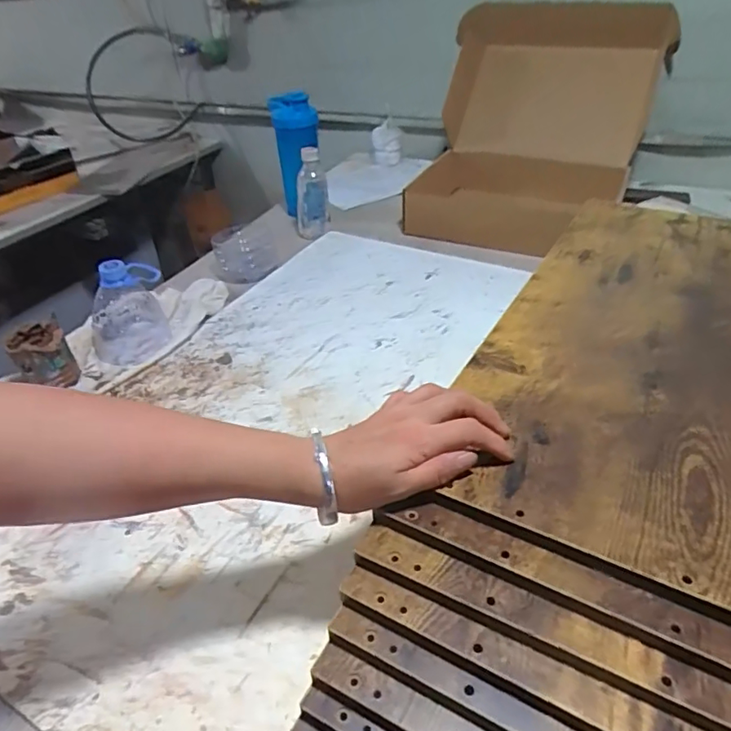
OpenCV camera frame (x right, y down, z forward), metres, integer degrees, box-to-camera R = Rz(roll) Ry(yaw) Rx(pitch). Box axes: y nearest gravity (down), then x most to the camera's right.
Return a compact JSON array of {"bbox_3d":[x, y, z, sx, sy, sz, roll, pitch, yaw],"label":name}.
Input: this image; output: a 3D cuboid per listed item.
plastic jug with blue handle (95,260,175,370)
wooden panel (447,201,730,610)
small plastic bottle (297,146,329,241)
[{"bbox_3d":[-0.330,-0.085,0.762,0.099,0.120,0.100,-21,41,-24],"label":"plastic jug with blue handle"},{"bbox_3d":[0.277,-0.039,0.521,0.272,0.010,0.571,15,39,21],"label":"wooden panel"},{"bbox_3d":[-0.099,-0.313,1.017,0.058,0.152,0.048,-5,37,-5],"label":"small plastic bottle"}]

